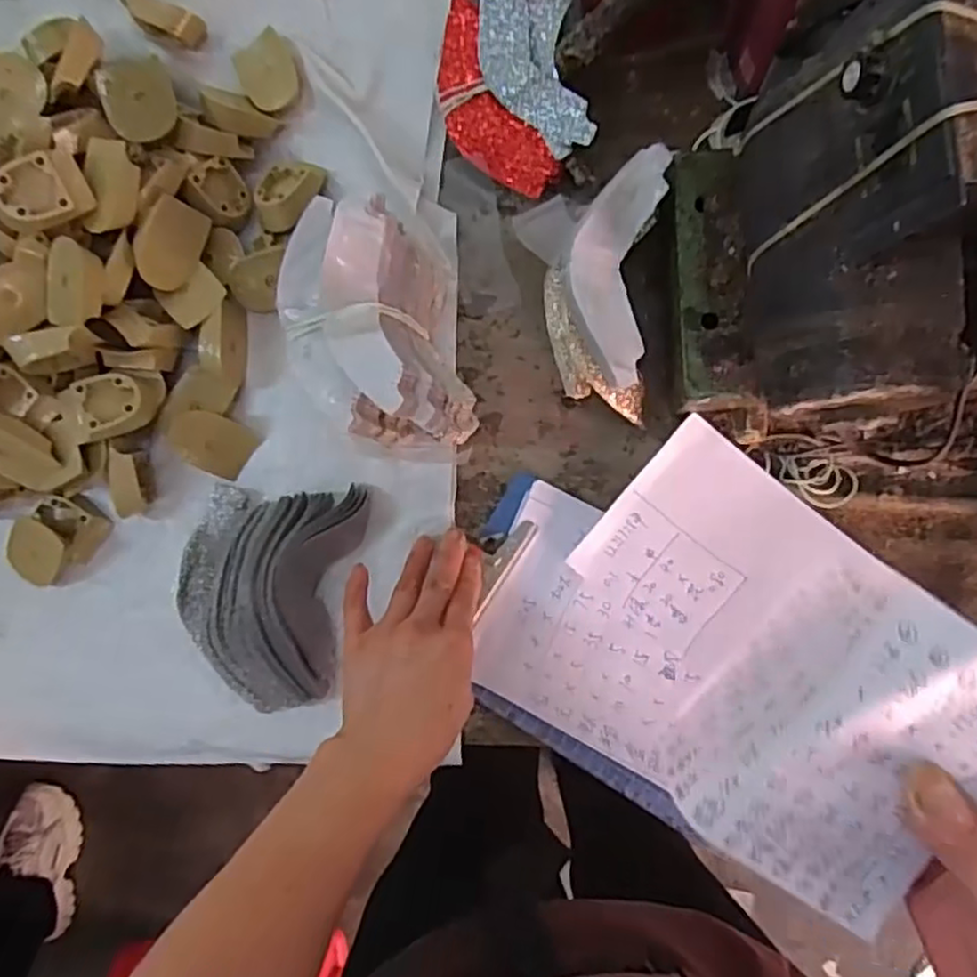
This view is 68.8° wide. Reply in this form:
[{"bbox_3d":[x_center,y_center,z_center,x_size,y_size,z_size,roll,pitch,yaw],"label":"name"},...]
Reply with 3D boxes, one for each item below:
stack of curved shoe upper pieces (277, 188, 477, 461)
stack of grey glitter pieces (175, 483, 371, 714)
[{"bbox_3d":[-0.072,-0.095,0.442,0.097,0.133,0.150,-11,86,5],"label":"stack of curved shoe upper pieces"},{"bbox_3d":[-0.153,0.070,0.483,0.115,0.052,0.148,8,88,6],"label":"stack of grey glitter pieces"}]

